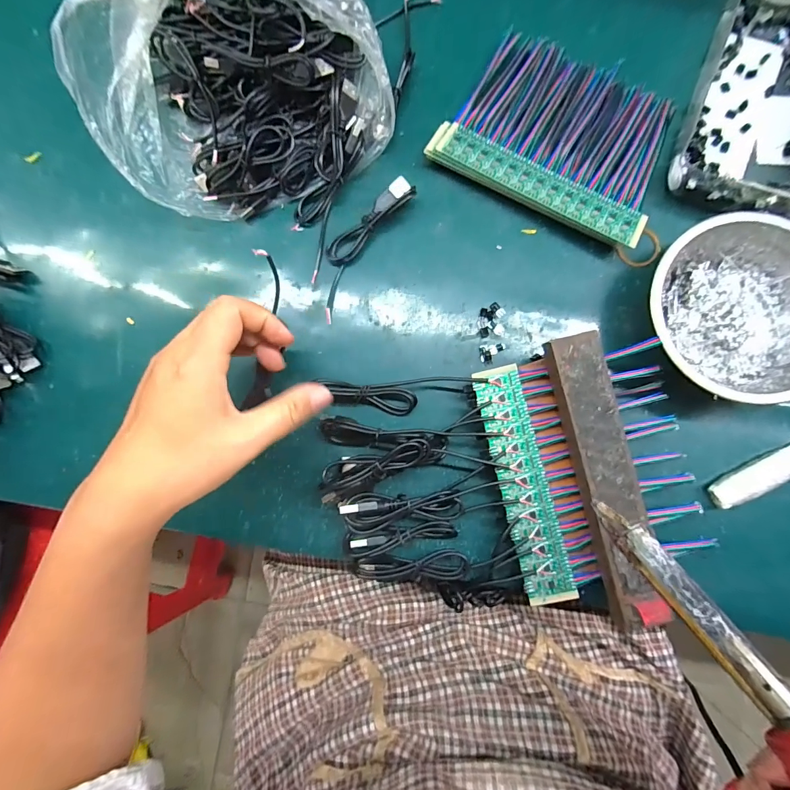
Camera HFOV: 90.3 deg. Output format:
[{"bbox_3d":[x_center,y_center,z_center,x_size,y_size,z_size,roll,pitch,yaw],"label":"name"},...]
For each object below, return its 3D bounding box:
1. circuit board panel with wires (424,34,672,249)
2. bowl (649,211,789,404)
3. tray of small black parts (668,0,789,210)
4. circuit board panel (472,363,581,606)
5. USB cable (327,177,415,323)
[{"bbox_3d":[0.130,-0.204,0.311,0.164,0.018,0.131,28,86,4],"label":"circuit board panel with wires"},{"bbox_3d":[0.240,-0.059,0.279,0.125,0.039,0.125,0,84,2],"label":"bowl"},{"bbox_3d":[0.308,-0.224,0.309,0.129,0.018,0.188,22,86,4],"label":"tray of small black parts"},{"bbox_3d":[0.091,0.062,0.277,0.033,0.004,0.165,-14,85,4],"label":"circuit board panel"},{"bbox_3d":[-0.031,-0.118,0.306,0.035,0.019,0.120,35,86,5],"label":"USB cable"}]

